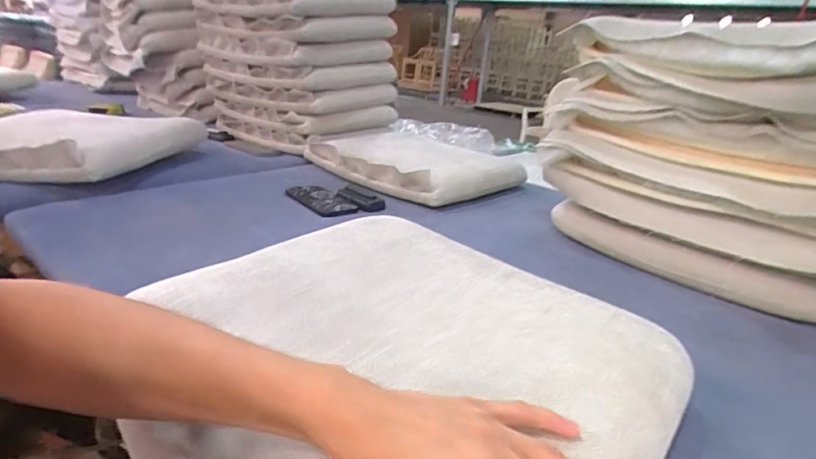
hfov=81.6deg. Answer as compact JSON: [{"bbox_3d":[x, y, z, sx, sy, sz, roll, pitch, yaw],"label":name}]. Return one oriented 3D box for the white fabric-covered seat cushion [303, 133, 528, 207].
[{"bbox_3d":[0.006,-0.158,1.146,0.468,0.073,0.329,22,27,37],"label":"white fabric-covered seat cushion"}]

